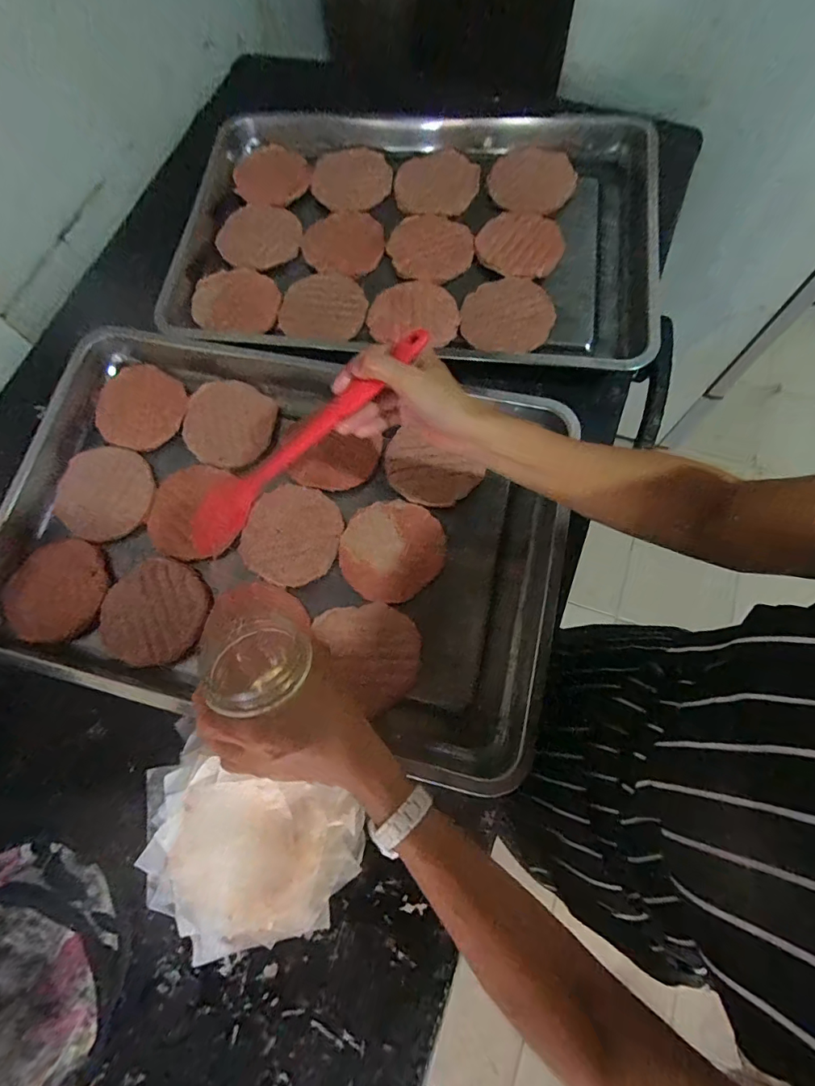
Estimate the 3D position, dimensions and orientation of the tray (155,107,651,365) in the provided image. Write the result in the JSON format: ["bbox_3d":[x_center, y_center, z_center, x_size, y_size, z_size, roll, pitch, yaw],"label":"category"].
[{"bbox_3d":[0.005,-0.405,0.610,0.594,0.077,0.408,7,74,3],"label":"tray"}]

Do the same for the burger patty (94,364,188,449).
[{"bbox_3d":[-0.322,-0.167,0.568,0.101,0.009,0.109,16,73,9],"label":"burger patty"}]

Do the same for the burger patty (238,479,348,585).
[{"bbox_3d":[-0.126,-0.009,0.513,0.105,0.010,0.108,-1,72,3],"label":"burger patty"}]

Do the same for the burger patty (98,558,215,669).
[{"bbox_3d":[-0.270,0.071,0.495,0.108,0.008,0.108,-1,72,3],"label":"burger patty"}]

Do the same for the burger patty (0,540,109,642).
[{"bbox_3d":[-0.383,0.050,0.510,0.105,0.009,0.108,0,74,1],"label":"burger patty"}]

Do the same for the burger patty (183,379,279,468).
[{"bbox_3d":[-0.215,-0.143,0.557,0.107,0.007,0.104,-1,72,3],"label":"burger patty"}]

